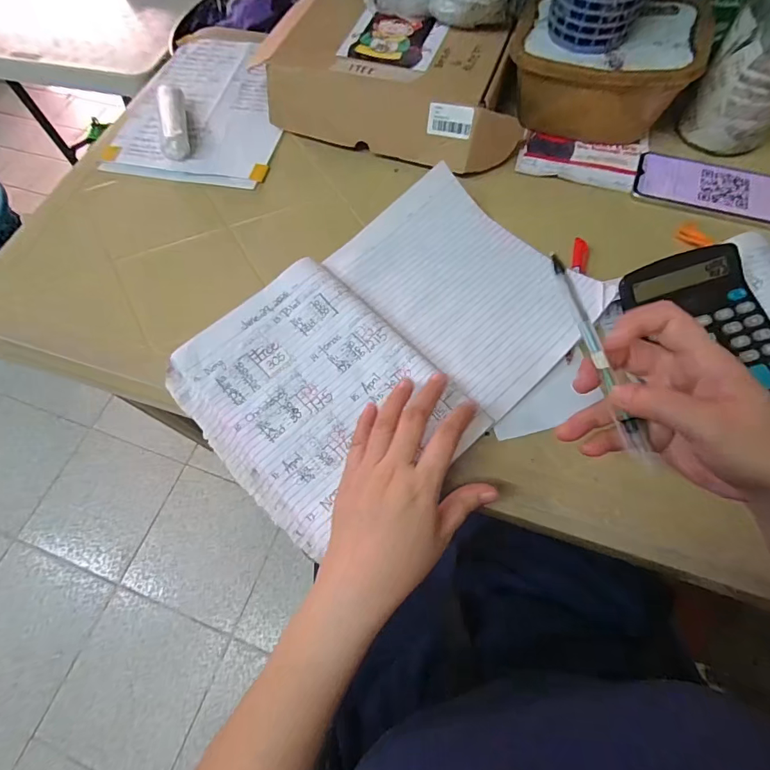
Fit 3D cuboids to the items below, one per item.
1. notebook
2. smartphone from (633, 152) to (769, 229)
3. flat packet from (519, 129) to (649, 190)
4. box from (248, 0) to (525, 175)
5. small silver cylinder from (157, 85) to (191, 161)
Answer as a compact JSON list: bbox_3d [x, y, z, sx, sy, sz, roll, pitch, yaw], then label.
[{"bbox_3d":[0.002,-0.040,0.414,0.360,0.029,0.241,-38,71,-11],"label":"notebook"},{"bbox_3d":[0.362,-0.216,0.474,0.156,0.010,0.076,20,71,10],"label":"smartphone"},{"bbox_3d":[0.235,-0.272,0.513,0.142,0.013,0.085,14,70,8],"label":"flat packet"},{"bbox_3d":[0.023,-0.380,0.527,0.300,0.070,0.200,21,71,11],"label":"box"},{"bbox_3d":[-0.271,-0.338,0.551,0.032,0.025,0.130,-15,68,-3],"label":"small silver cylinder"}]

